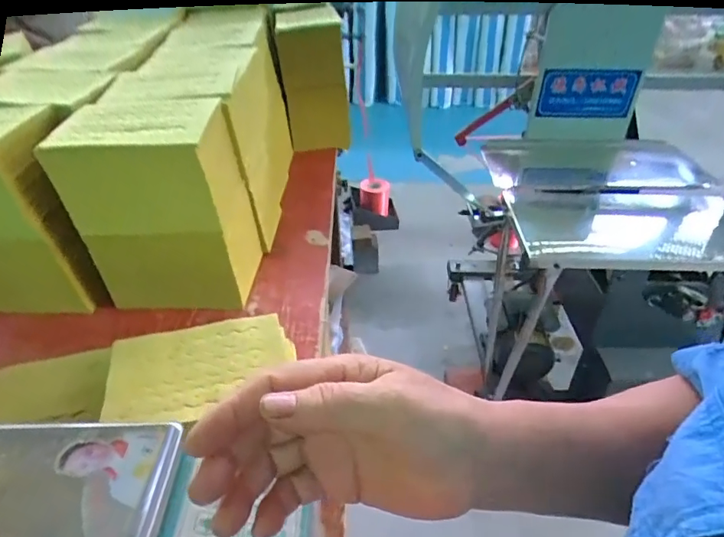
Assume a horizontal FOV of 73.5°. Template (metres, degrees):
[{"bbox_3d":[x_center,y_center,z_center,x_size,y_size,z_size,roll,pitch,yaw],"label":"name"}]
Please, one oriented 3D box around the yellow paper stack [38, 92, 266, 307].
[{"bbox_3d":[-0.226,-0.071,0.571,0.160,0.222,0.125,2,37,3],"label":"yellow paper stack"}]

